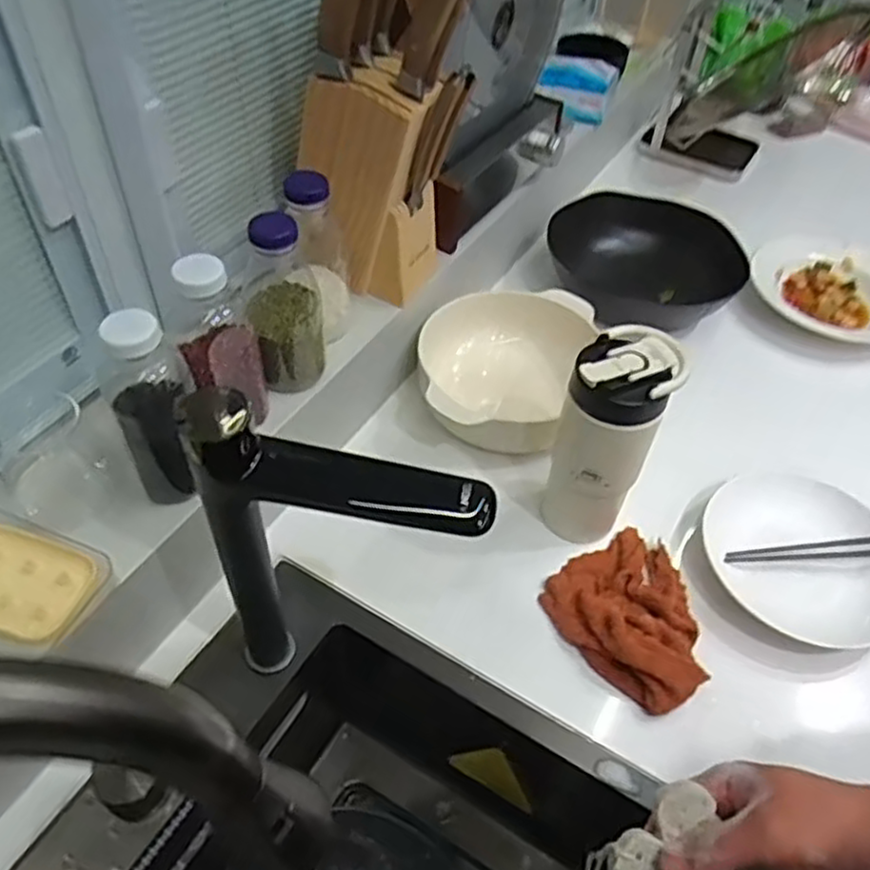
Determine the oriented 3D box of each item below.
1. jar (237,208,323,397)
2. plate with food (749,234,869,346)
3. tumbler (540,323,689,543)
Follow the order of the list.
[{"bbox_3d":[-0.138,-0.122,0.659,0.064,0.163,0.071,-8,50,-12],"label":"jar"},{"bbox_3d":[0.542,-0.201,1.014,0.207,0.036,0.226,21,50,14],"label":"plate with food"},{"bbox_3d":[0.155,0.009,0.683,0.079,0.215,0.088,26,52,17],"label":"tumbler"}]

